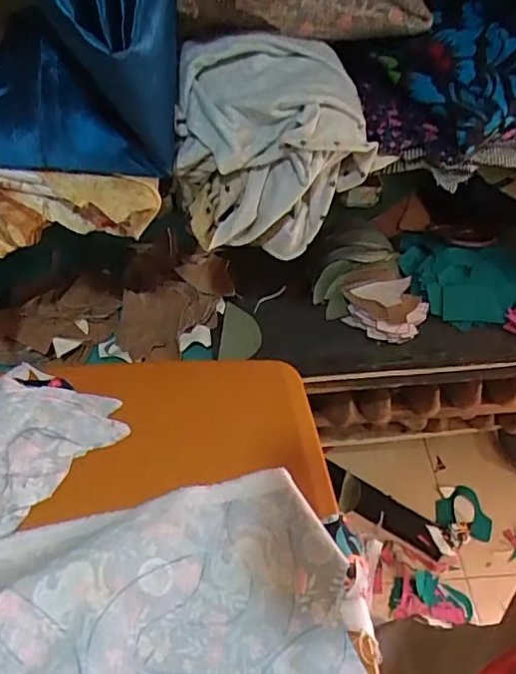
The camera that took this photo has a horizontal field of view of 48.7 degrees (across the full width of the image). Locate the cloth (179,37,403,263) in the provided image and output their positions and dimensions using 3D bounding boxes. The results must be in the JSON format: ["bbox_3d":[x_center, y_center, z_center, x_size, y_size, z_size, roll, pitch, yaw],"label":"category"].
[{"bbox_3d":[0.020,-0.193,0.570,0.196,0.162,0.128,-2,48,-4],"label":"cloth"}]

